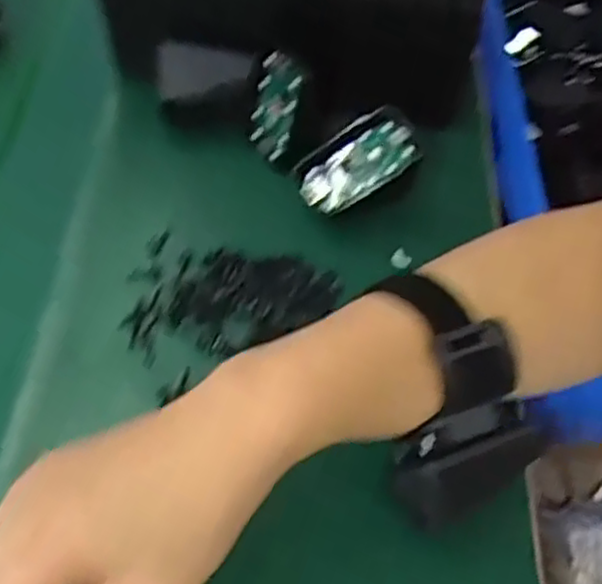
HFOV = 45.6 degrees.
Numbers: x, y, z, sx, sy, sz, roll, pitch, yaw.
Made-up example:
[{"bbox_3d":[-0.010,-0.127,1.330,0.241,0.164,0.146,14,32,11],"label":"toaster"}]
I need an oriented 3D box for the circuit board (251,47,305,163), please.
[{"bbox_3d":[-0.015,-0.111,0.432,0.009,0.066,0.032,-25,58,-35],"label":"circuit board"}]

